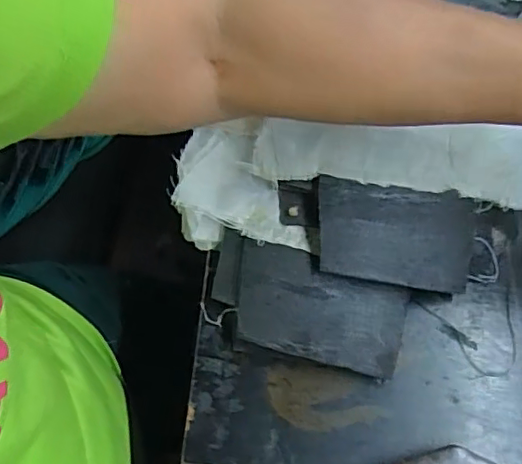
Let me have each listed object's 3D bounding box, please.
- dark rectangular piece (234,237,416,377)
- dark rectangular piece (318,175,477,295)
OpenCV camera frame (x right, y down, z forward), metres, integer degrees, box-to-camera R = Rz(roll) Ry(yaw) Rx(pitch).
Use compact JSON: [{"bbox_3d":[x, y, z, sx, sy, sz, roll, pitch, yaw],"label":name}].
[{"bbox_3d":[0.037,0.049,0.363,0.109,0.010,0.062,17,77,2],"label":"dark rectangular piece"},{"bbox_3d":[0.086,0.002,0.364,0.103,0.008,0.061,9,86,-10],"label":"dark rectangular piece"}]

